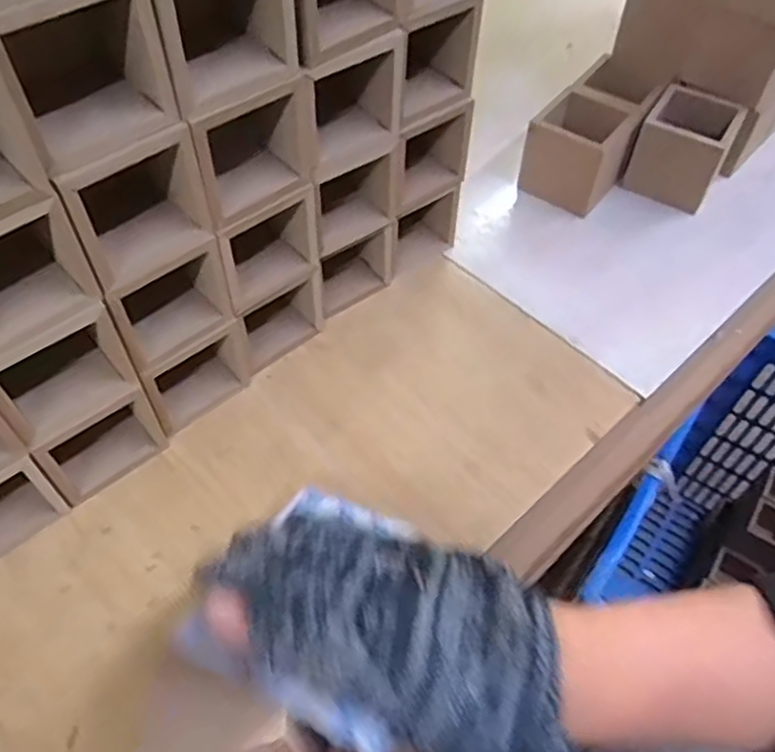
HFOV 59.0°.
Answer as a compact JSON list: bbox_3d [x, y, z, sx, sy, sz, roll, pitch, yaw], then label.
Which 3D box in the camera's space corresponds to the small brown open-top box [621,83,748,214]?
[{"bbox_3d":[0.228,-0.174,0.535,0.065,0.064,0.073,28,58,18],"label":"small brown open-top box"}]

